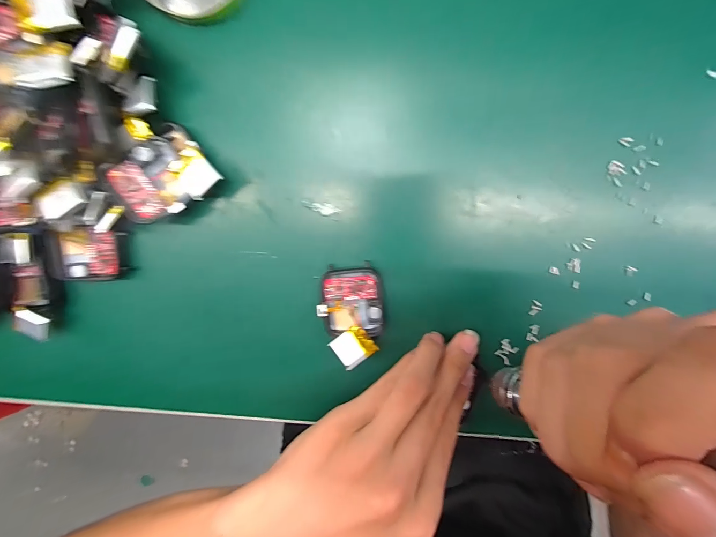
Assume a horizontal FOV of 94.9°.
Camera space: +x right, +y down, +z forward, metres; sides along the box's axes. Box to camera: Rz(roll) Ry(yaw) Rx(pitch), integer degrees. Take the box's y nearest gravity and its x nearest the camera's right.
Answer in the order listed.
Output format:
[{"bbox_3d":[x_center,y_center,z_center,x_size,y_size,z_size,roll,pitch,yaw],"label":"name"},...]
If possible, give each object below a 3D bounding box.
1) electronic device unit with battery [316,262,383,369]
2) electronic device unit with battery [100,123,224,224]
[{"bbox_3d":[-0.003,0.028,0.201,0.037,0.017,0.058,-3,99,5],"label":"electronic device unit with battery"},{"bbox_3d":[-0.109,-0.051,0.185,0.054,0.018,0.042,-34,95,9],"label":"electronic device unit with battery"}]

